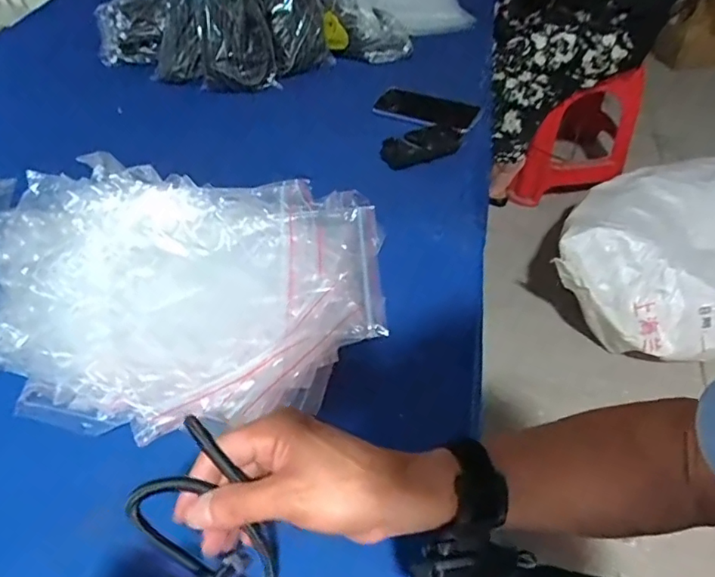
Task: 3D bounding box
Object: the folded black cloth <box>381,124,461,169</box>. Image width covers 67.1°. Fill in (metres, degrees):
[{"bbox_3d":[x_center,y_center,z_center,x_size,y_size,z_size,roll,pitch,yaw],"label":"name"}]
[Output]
[{"bbox_3d":[0.093,-0.204,0.765,0.112,0.034,0.045,-13,49,-9],"label":"folded black cloth"}]

